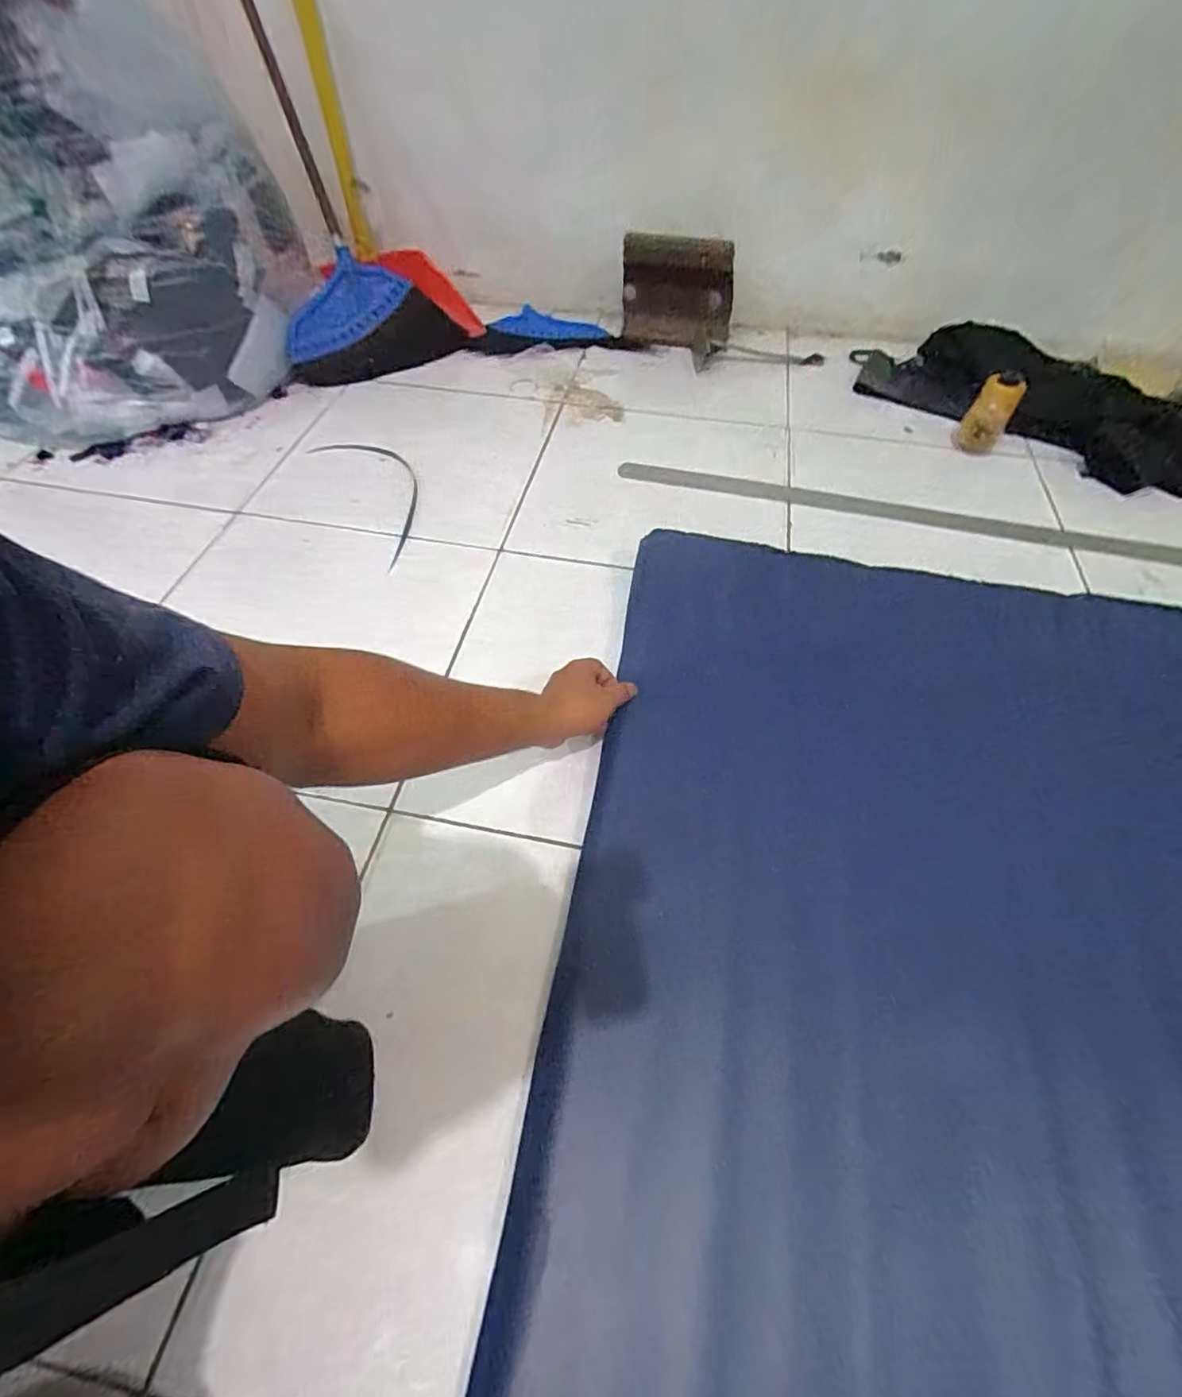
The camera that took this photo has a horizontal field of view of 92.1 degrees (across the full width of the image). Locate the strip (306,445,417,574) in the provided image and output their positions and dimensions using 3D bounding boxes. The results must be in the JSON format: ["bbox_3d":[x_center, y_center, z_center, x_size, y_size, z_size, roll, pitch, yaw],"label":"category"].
[{"bbox_3d":[-0.325,-0.323,0.890,0.123,0.013,0.346,-28,59,-18],"label":"strip"}]

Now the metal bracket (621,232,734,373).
[{"bbox_3d":[0.183,-0.845,1.221,0.227,0.236,0.020,9,59,8],"label":"metal bracket"}]

